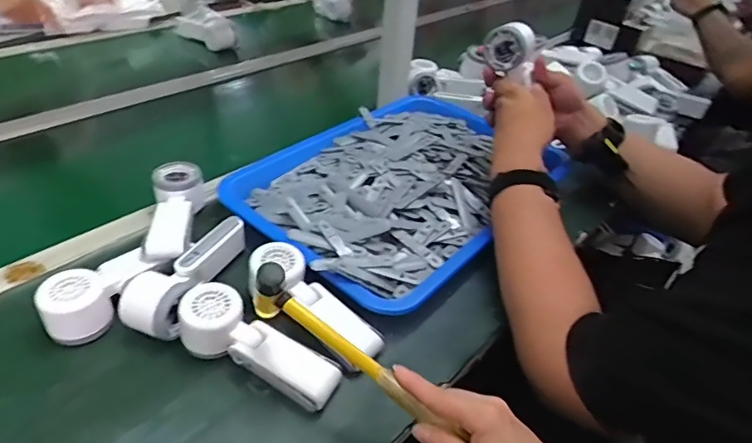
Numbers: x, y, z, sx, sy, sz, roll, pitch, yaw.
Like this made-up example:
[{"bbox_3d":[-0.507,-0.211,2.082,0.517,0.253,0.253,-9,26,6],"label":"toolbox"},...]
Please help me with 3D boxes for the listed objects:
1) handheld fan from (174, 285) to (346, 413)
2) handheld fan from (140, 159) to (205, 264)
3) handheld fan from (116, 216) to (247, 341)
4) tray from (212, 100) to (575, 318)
[{"bbox_3d":[-0.113,0.115,0.468,0.161,0.044,0.056,23,41,21],"label":"handheld fan"},{"bbox_3d":[-0.241,-0.009,0.602,0.058,0.046,0.163,-6,39,-14],"label":"handheld fan"},{"bbox_3d":[-0.206,0.052,0.539,0.063,0.045,0.162,12,38,8],"label":"handheld fan"},{"bbox_3d":[0.042,-0.069,0.730,0.340,0.049,0.474,29,43,27],"label":"tray"}]

